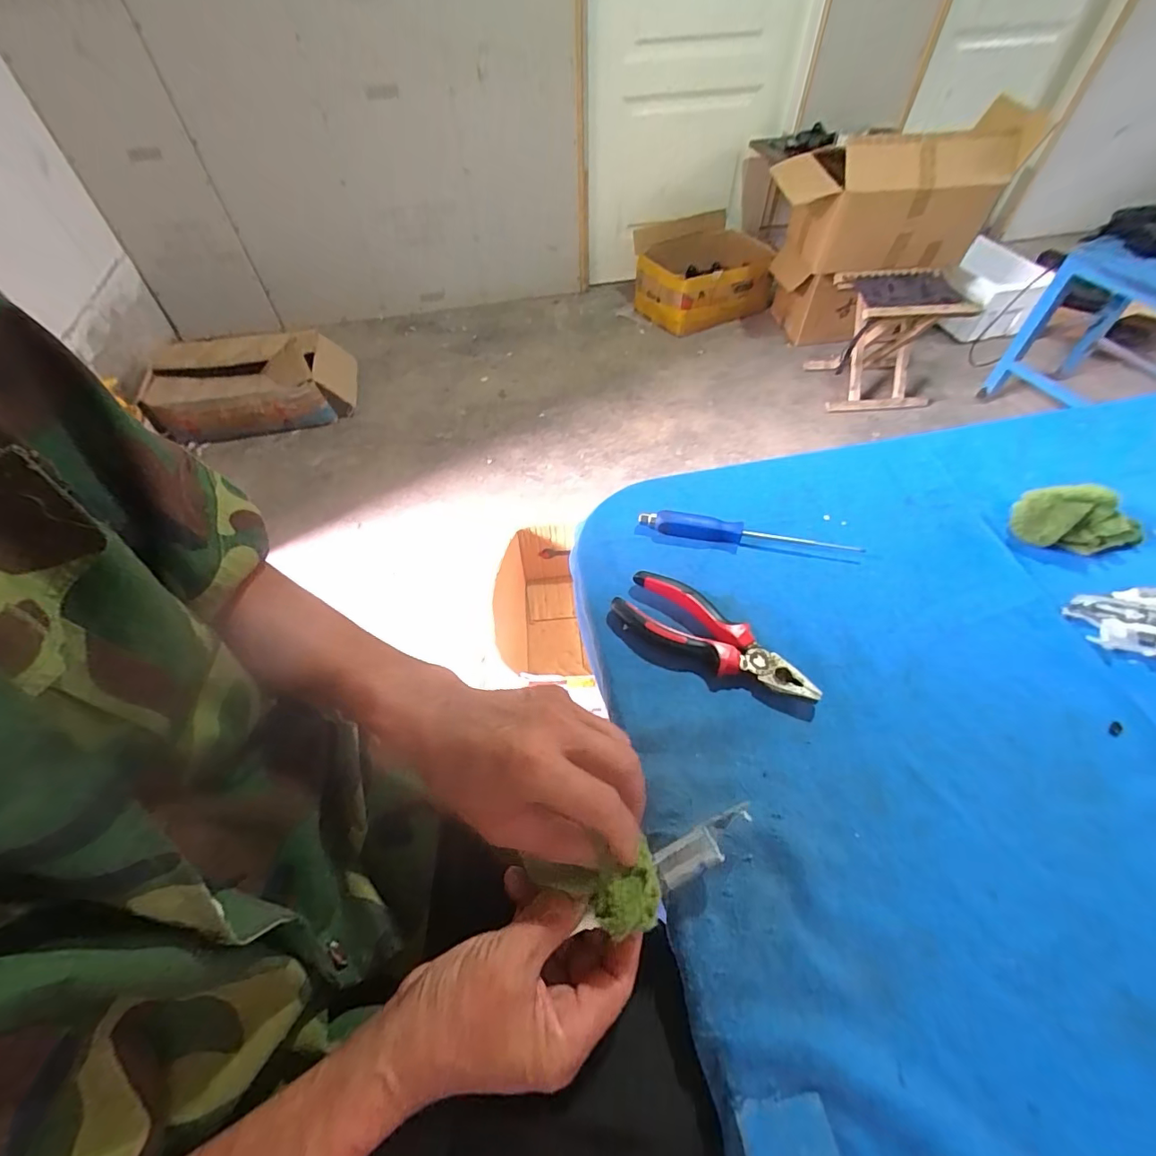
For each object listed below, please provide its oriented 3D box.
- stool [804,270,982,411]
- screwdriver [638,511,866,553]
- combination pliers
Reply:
[{"bbox_3d":[0.957,-0.747,1.588,0.326,0.311,0.313,4,53,4],"label":"stool"},{"bbox_3d":[0.152,-0.040,0.455,0.192,0.016,0.018,8,53,7],"label":"screwdriver"},{"bbox_3d":[0.098,0.051,0.387,0.155,0.021,0.057,36,61,25],"label":"combination pliers"}]

